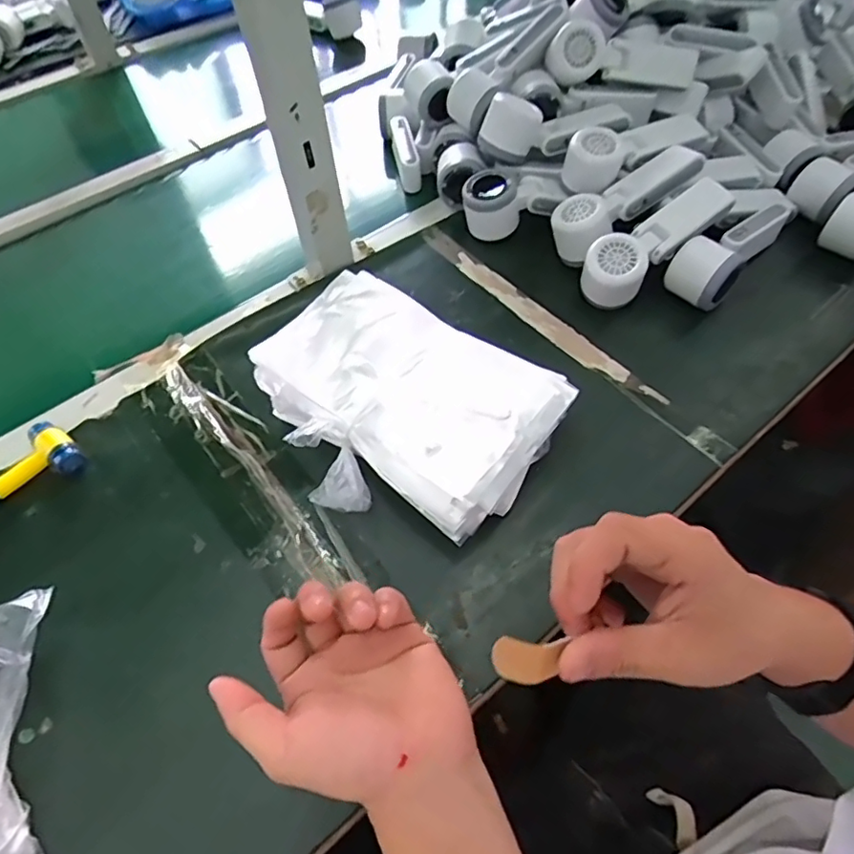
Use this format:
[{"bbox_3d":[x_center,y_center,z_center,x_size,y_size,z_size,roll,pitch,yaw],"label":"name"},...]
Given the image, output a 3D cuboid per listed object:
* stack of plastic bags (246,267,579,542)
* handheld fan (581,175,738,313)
[{"bbox_3d":[-0.020,-0.018,0.481,0.238,0.067,0.193,26,61,19],"label":"stack of plastic bags"},{"bbox_3d":[0.229,-0.185,0.573,0.163,0.071,0.054,-34,61,-19],"label":"handheld fan"}]

